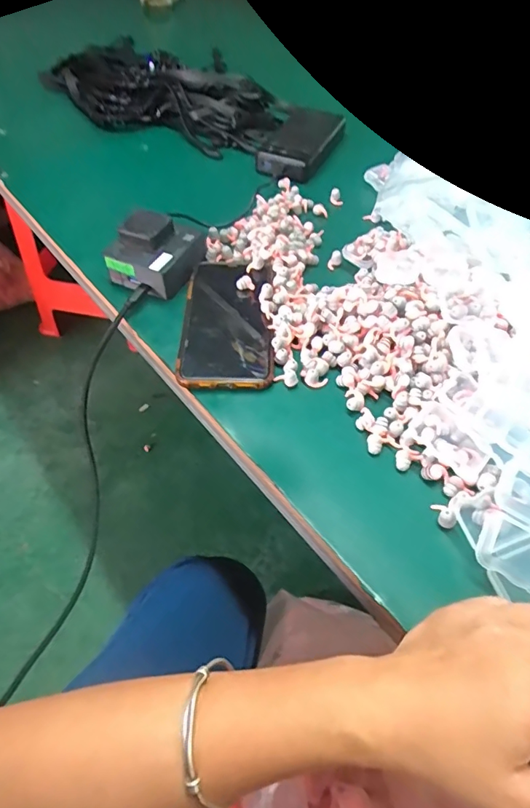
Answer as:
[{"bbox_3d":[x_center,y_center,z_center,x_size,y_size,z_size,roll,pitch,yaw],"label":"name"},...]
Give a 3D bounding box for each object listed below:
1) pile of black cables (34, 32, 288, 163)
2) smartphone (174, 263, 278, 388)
[{"bbox_3d":[-0.148,-0.435,0.673,0.344,0.053,0.145,20,55,15],"label":"pile of black cables"},{"bbox_3d":[-0.032,-0.076,0.430,0.077,0.013,0.152,0,52,0],"label":"smartphone"}]

